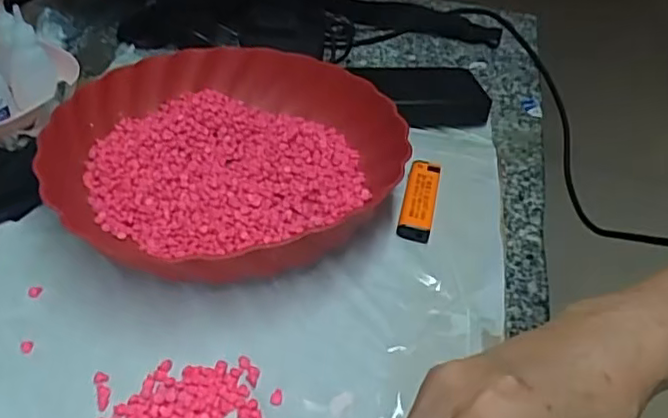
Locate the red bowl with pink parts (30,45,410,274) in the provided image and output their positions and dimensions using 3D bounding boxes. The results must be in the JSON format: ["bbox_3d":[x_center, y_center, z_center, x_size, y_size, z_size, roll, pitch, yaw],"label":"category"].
[{"bbox_3d":[-0.077,-0.042,0.450,0.234,0.048,0.223,21,44,17],"label":"red bowl with pink parts"}]

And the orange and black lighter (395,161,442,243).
[{"bbox_3d":[0.062,-0.008,0.456,0.022,0.012,0.078,12,42,7],"label":"orange and black lighter"}]

